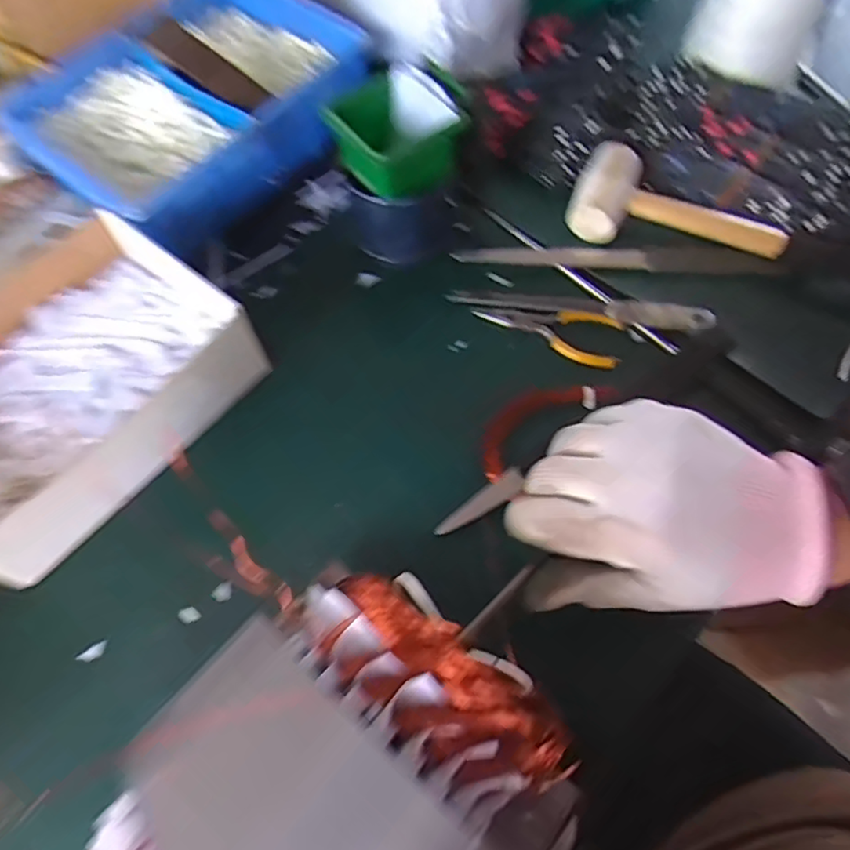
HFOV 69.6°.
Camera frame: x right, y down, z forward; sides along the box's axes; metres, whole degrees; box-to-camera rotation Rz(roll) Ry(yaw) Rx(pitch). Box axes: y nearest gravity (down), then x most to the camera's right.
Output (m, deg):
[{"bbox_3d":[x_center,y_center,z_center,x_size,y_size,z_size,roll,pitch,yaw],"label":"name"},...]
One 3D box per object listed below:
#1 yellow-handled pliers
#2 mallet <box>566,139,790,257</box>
[{"bbox_3d":[0.103,-0.080,0.507,0.118,0.011,0.046,16,65,10],"label":"yellow-handled pliers"},{"bbox_3d":[0.215,-0.179,0.522,0.177,0.039,0.081,28,68,15],"label":"mallet"}]

